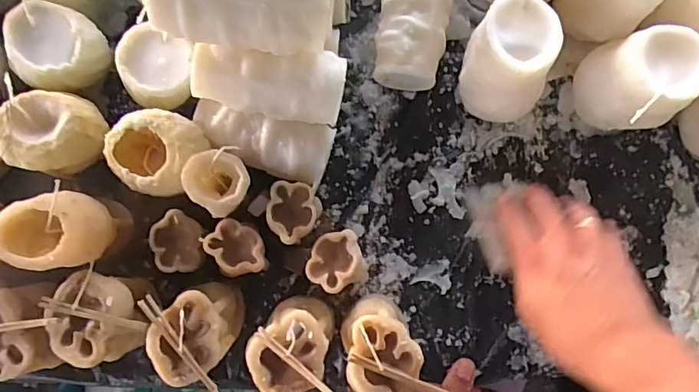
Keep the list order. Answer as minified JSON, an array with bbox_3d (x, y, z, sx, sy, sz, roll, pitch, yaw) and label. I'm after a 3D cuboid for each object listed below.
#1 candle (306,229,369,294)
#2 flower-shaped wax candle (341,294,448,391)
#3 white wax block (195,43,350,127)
[{"bbox_3d":[-0.011,0.058,0.445,0.049,0.063,0.050,-11,87,0],"label":"candle"},{"bbox_3d":[0.027,0.127,0.422,0.060,0.083,0.073,-15,87,0],"label":"flower-shaped wax candle"},{"bbox_3d":[-0.064,-0.092,0.394,0.117,0.050,0.054,6,87,1],"label":"white wax block"}]

